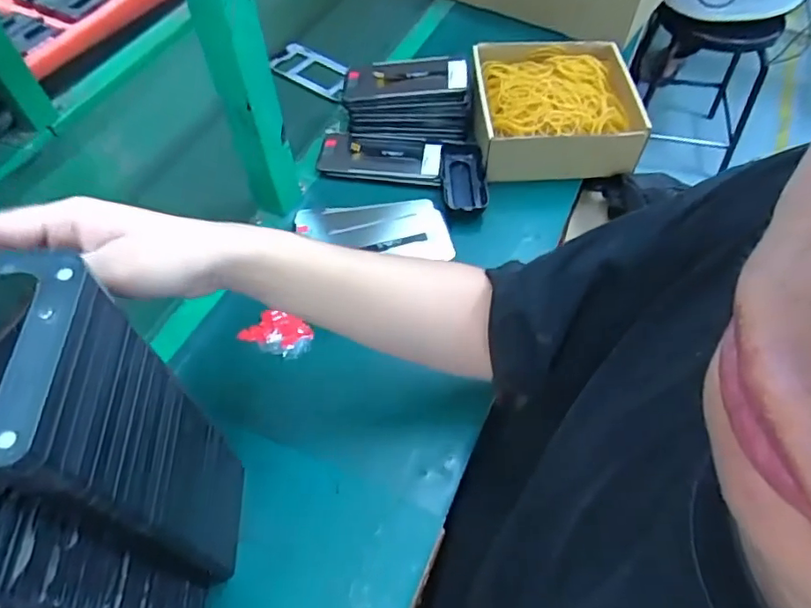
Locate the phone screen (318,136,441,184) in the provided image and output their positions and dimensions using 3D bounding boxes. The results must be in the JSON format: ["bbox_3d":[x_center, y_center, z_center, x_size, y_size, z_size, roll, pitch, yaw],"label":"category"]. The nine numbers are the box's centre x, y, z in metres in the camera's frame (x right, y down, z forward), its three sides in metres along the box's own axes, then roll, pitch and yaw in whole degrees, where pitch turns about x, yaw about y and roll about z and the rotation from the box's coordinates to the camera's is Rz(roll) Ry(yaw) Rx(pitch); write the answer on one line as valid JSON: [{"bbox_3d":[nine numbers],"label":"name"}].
[{"bbox_3d":[-0.033,-0.188,0.704,0.157,0.015,0.072,9,56,6],"label":"phone screen"}]

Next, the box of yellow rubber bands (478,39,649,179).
[{"bbox_3d":[0.189,-0.250,0.705,0.210,0.072,0.213,-2,56,-1],"label":"box of yellow rubber bands"}]

